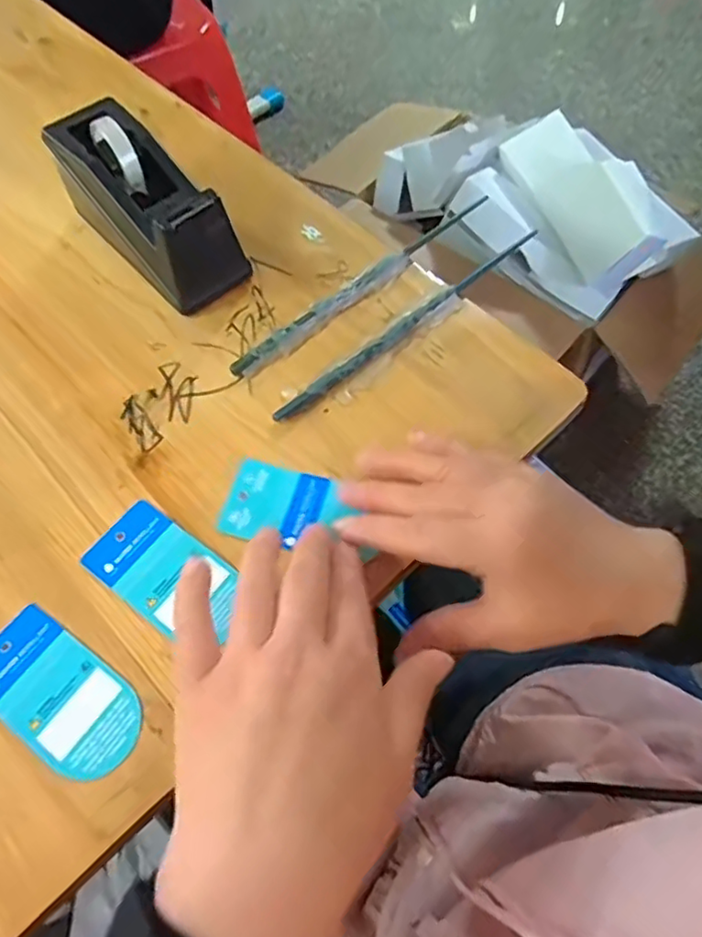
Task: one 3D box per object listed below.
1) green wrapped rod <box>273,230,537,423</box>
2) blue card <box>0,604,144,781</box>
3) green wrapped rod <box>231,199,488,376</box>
[{"bbox_3d":[0.044,-0.096,0.396,0.226,0.007,0.018,-37,65,-17],"label":"green wrapped rod"},{"bbox_3d":[-0.144,0.110,0.296,0.092,0.004,0.047,31,66,17],"label":"blue card"},{"bbox_3d":[0.012,-0.128,0.414,0.224,0.009,0.015,-39,66,-18],"label":"green wrapped rod"}]

